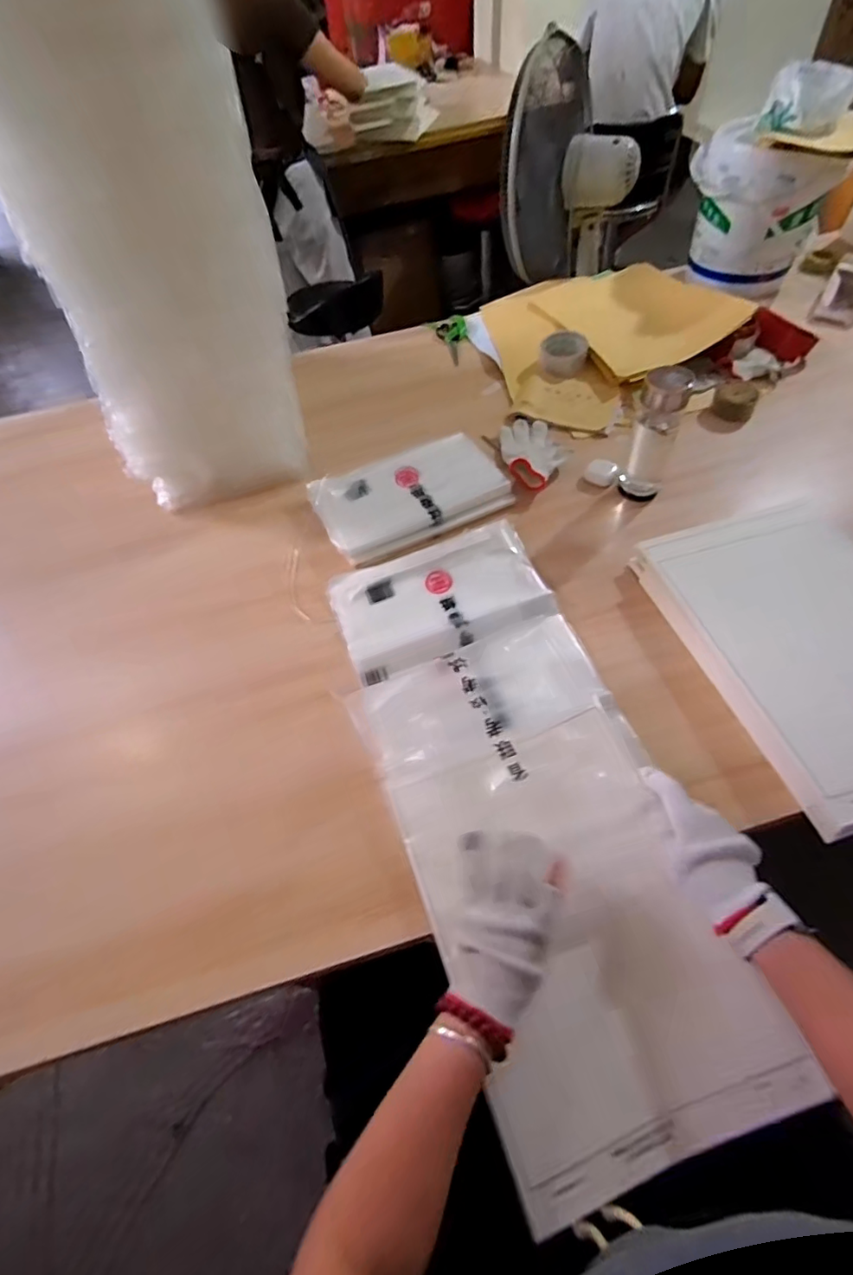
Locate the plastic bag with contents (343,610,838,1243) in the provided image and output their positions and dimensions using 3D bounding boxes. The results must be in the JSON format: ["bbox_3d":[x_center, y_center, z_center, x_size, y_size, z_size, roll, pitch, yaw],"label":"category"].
[{"bbox_3d":[0.128,0.219,0.538,0.272,0.033,0.485,-19,64,-8],"label":"plastic bag with contents"}]

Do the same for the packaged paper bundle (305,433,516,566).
[{"bbox_3d":[-0.027,-0.236,0.887,0.305,0.033,0.194,-21,56,-9],"label":"packaged paper bundle"}]

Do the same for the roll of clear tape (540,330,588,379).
[{"bbox_3d":[0.274,-0.567,1.066,0.092,0.043,0.100,8,56,11],"label":"roll of clear tape"}]

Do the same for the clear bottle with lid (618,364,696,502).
[{"bbox_3d":[0.334,-0.294,0.790,0.066,0.189,0.051,16,58,15],"label":"clear bottle with lid"}]

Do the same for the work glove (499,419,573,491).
[{"bbox_3d":[0.185,-0.338,0.917,0.106,0.047,0.203,-5,55,2],"label":"work glove"}]

